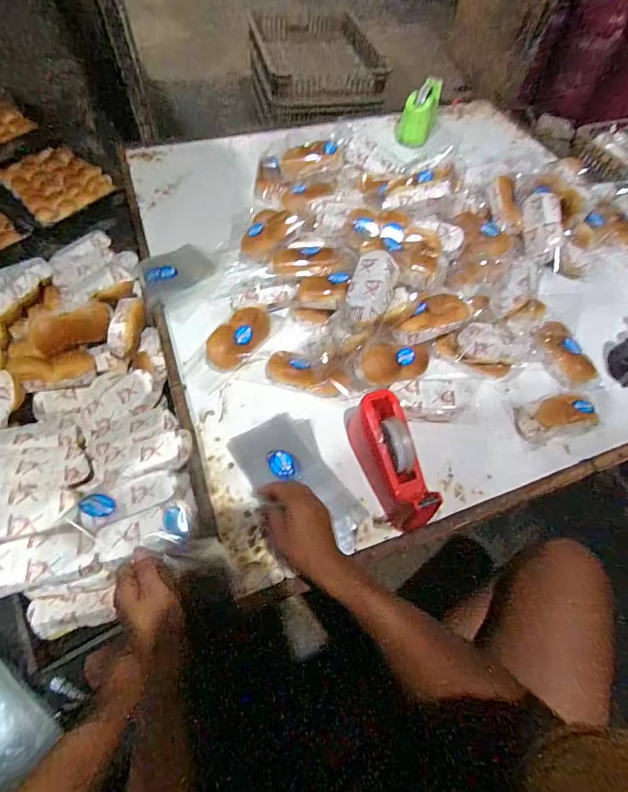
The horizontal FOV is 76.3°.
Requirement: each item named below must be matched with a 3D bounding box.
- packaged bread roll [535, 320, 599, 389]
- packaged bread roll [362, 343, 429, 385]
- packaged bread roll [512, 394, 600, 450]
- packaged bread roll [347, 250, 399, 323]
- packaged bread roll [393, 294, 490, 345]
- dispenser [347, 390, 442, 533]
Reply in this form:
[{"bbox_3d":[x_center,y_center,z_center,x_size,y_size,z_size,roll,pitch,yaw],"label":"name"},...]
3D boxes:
[{"bbox_3d":[0.483,-0.078,0.769,0.057,0.047,0.140,-22,77,-15],"label":"packaged bread roll"},{"bbox_3d":[0.143,-0.059,0.690,0.128,0.055,0.055,-2,57,-27],"label":"packaged bread roll"},{"bbox_3d":[0.435,0.035,0.717,0.142,0.043,0.084,-13,61,-10],"label":"packaged bread roll"},{"bbox_3d":[0.092,-0.179,0.634,0.068,0.031,0.132,17,60,7],"label":"packaged bread roll"},{"bbox_3d":[0.224,-0.144,0.728,0.172,0.045,0.067,-25,64,-16],"label":"packaged bread roll"},{"bbox_3d":[0.119,0.099,0.629,0.071,0.107,0.209,-15,61,-11],"label":"dispenser"}]

